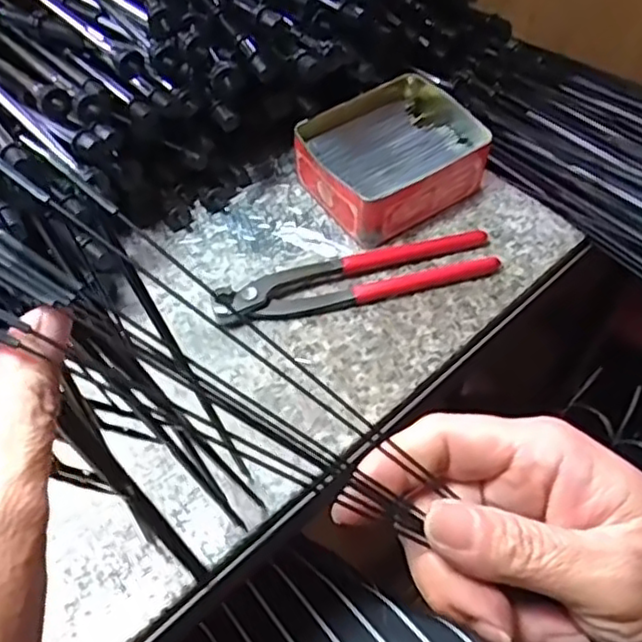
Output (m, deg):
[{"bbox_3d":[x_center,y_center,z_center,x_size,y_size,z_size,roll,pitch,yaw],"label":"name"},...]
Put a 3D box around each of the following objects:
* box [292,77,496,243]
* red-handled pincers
[{"bbox_3d":[0.053,-0.122,0.496,0.122,0.044,0.099,-29,60,-19],"label":"box"},{"bbox_3d":[0.024,-0.030,0.462,0.194,0.017,0.038,-11,56,-8],"label":"red-handled pincers"}]

